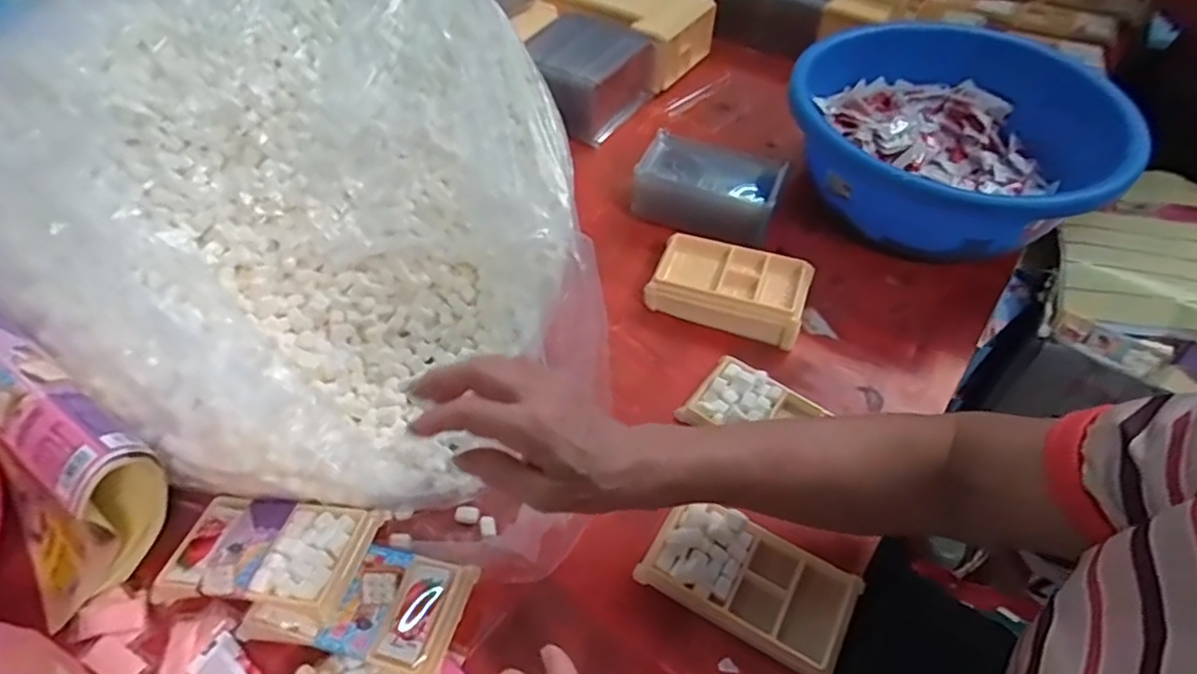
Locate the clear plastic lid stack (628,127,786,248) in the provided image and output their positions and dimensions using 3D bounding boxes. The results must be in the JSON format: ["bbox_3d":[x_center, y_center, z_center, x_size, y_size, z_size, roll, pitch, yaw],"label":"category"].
[{"bbox_3d":[0.114,-0.155,0.684,0.146,0.061,0.090,14,52,11],"label":"clear plastic lid stack"}]

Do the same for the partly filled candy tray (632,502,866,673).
[{"bbox_3d":[0.105,0.165,0.447,0.135,0.020,0.076,25,55,19],"label":"partly filled candy tray"}]

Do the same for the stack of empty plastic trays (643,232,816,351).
[{"bbox_3d":[0.121,-0.047,0.599,0.138,0.036,0.073,16,53,13],"label":"stack of empty plastic trays"}]

